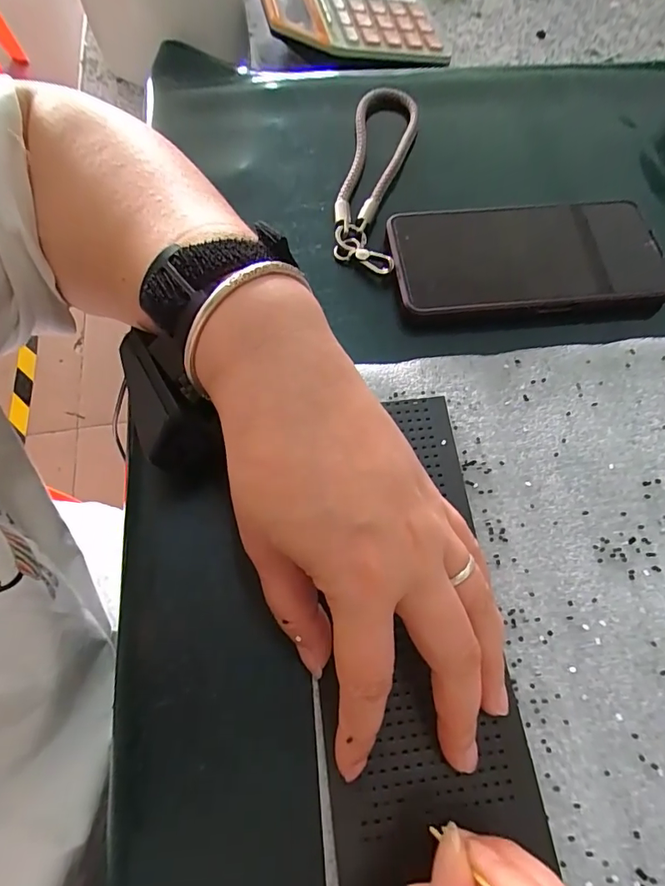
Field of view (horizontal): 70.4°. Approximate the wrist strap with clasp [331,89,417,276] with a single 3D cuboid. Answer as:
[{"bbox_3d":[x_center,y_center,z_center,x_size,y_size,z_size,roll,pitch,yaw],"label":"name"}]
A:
[{"bbox_3d":[0.030,-0.185,0.319,0.043,0.009,0.170,8,67,2],"label":"wrist strap with clasp"}]

